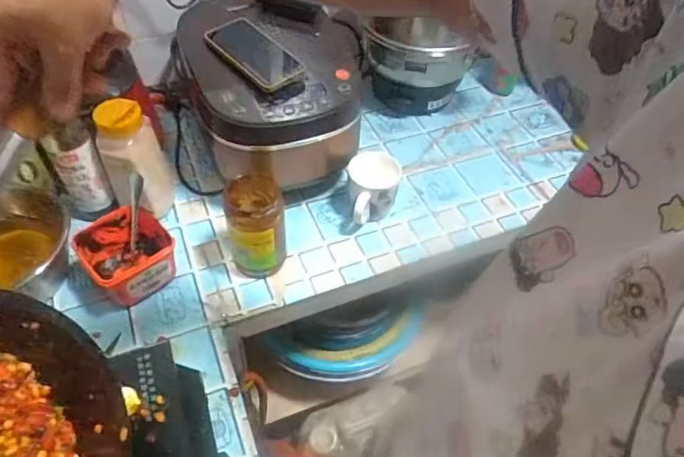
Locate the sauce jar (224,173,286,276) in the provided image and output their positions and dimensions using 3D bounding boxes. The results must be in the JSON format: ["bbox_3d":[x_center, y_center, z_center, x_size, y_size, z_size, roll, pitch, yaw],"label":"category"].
[{"bbox_3d":[-0.126,-0.004,0.760,0.079,0.139,0.094,-3,52,-7],"label":"sauce jar"}]

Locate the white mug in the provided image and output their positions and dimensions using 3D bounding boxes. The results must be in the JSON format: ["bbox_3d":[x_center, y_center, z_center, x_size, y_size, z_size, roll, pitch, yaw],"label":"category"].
[{"bbox_3d":[0.051,-0.063,0.855,0.083,0.084,0.118,5,51,-1],"label":"white mug"}]

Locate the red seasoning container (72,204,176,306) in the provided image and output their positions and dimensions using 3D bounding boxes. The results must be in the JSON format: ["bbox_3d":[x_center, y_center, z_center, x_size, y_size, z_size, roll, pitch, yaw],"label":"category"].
[{"bbox_3d":[-0.303,0.042,0.743,0.108,0.090,0.105,-30,60,-25],"label":"red seasoning container"}]

